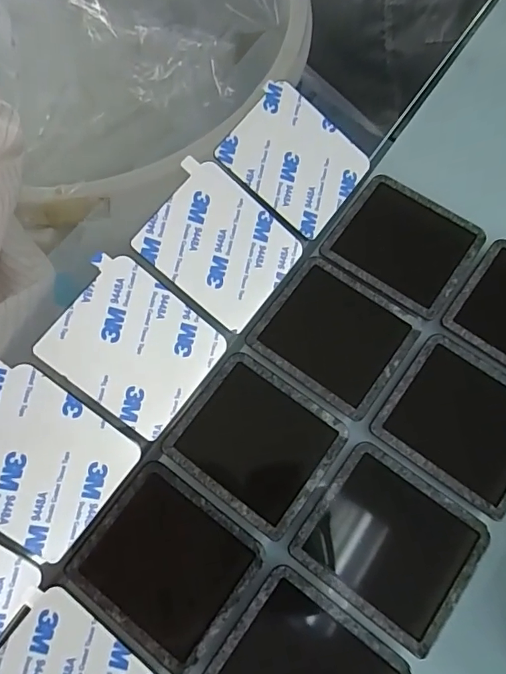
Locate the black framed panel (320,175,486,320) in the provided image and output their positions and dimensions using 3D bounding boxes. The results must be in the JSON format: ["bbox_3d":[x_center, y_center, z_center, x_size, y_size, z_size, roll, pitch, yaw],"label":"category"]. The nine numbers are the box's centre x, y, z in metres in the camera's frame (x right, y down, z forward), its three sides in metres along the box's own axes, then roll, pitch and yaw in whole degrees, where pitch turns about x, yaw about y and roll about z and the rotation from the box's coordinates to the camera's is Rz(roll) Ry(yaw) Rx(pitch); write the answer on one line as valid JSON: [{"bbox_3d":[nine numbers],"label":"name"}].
[{"bbox_3d":[0.064,-0.040,0.203,0.055,0.006,0.050,34,76,12],"label":"black framed panel"}]

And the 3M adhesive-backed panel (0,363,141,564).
[{"bbox_3d":[-0.076,0.044,0.167,0.055,0.004,0.051,40,76,-13],"label":"3M adhesive-backed panel"}]

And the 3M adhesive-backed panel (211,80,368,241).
[{"bbox_3d":[0.018,-0.077,0.204,0.056,0.004,0.050,36,78,-10],"label":"3M adhesive-backed panel"}]

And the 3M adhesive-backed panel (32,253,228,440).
[{"bbox_3d":[-0.044,0.004,0.180,0.056,0.004,0.050,39,77,-13],"label":"3M adhesive-backed panel"}]

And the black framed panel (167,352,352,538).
[{"bbox_3d":[0.001,0.040,0.180,0.054,0.004,0.049,35,76,12],"label":"black framed panel"}]

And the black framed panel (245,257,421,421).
[{"bbox_3d":[0.033,-0.001,0.191,0.055,0.004,0.051,35,76,12],"label":"black framed panel"}]

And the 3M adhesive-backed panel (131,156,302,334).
[{"bbox_3d":[-0.013,-0.036,0.192,0.056,0.004,0.051,39,78,-13],"label":"3M adhesive-backed panel"}]

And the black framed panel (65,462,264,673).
[{"bbox_3d":[-0.031,0.081,0.170,0.054,0.009,0.049,35,76,12],"label":"black framed panel"}]

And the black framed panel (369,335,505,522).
[{"bbox_3d":[0.079,0.032,0.179,0.054,0.004,0.049,34,76,12],"label":"black framed panel"}]

